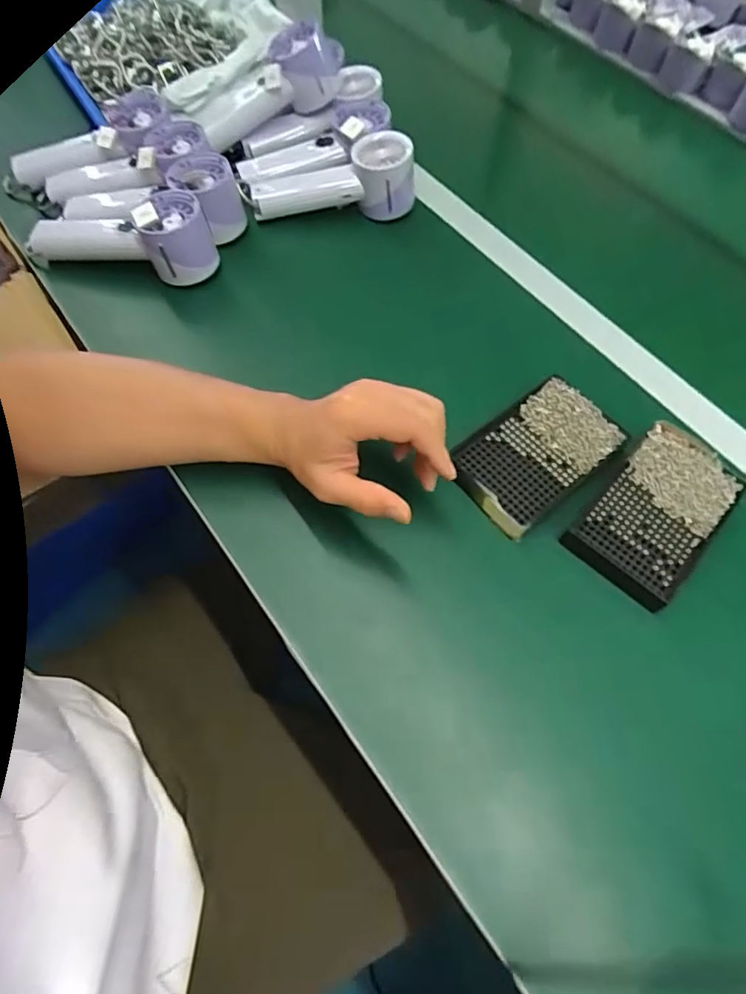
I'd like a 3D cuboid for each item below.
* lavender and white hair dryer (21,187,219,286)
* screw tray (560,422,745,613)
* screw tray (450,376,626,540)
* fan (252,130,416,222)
[{"bbox_3d":[-0.245,-0.247,0.542,0.181,0.073,0.063,-1,62,11],"label":"lavender and white hair dryer"},{"bbox_3d":[0.227,0.010,0.447,0.083,0.020,0.142,39,67,17],"label":"screw tray"},{"bbox_3d":[0.135,-0.039,0.465,0.141,0.014,0.084,-36,69,-19],"label":"screw tray"},{"bbox_3d":[-0.038,-0.327,0.600,0.169,0.064,0.058,-9,62,11],"label":"fan"}]

